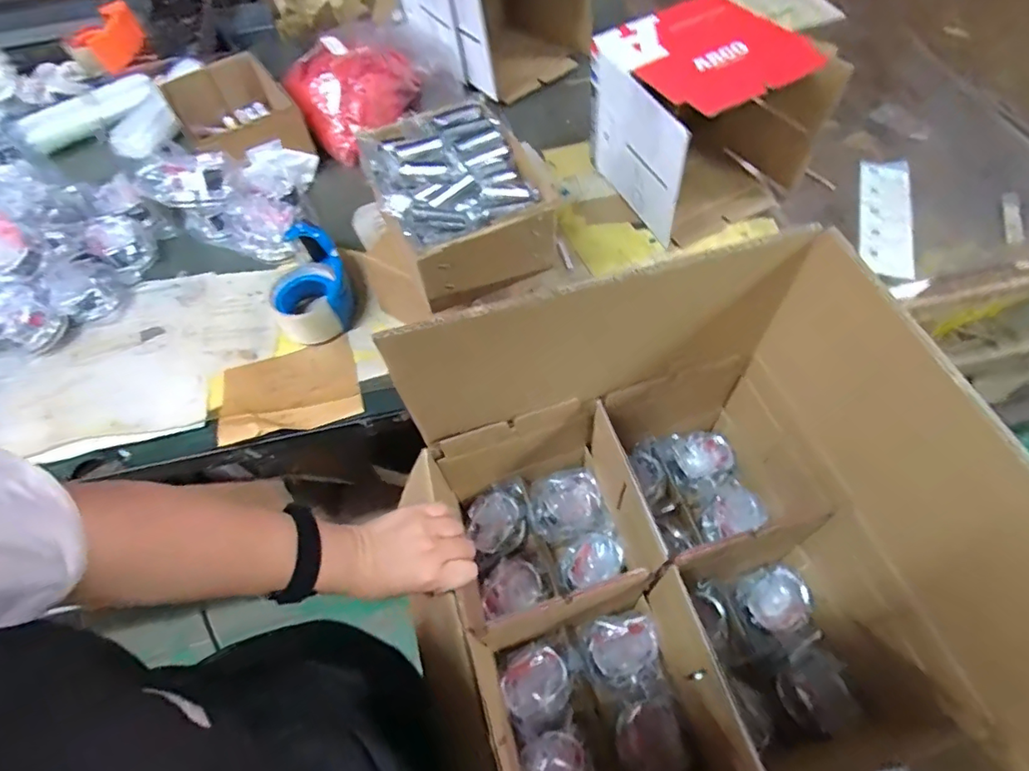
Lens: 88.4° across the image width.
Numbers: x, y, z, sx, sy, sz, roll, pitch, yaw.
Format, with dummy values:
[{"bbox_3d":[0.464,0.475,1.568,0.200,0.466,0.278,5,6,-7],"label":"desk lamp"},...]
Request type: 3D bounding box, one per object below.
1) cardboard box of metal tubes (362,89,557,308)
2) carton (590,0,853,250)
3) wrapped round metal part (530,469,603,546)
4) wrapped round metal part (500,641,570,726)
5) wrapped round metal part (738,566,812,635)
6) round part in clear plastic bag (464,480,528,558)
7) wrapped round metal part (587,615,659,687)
[{"bbox_3d":[-0.056,-0.197,0.546,0.163,0.086,0.199,-24,62,-10],"label":"cardboard box of metal tubes"},{"bbox_3d":[0.232,-0.334,0.663,0.213,0.188,0.210,-21,61,-9],"label":"carton"},{"bbox_3d":[0.062,0.145,0.647,0.086,0.031,0.076,-14,60,-4],"label":"wrapped round metal part"},{"bbox_3d":[0.022,0.315,0.560,0.070,0.020,0.071,-29,63,-13],"label":"wrapped round metal part"},{"bbox_3d":[0.290,0.238,0.588,0.069,0.030,0.064,-27,62,-11],"label":"wrapped round metal part"},{"bbox_3d":[-0.019,0.167,0.652,0.075,0.030,0.073,-1,60,3],"label":"round part in clear plastic bag"},{"bbox_3d":[0.117,0.284,0.570,0.072,0.031,0.066,-1,60,3],"label":"wrapped round metal part"}]

